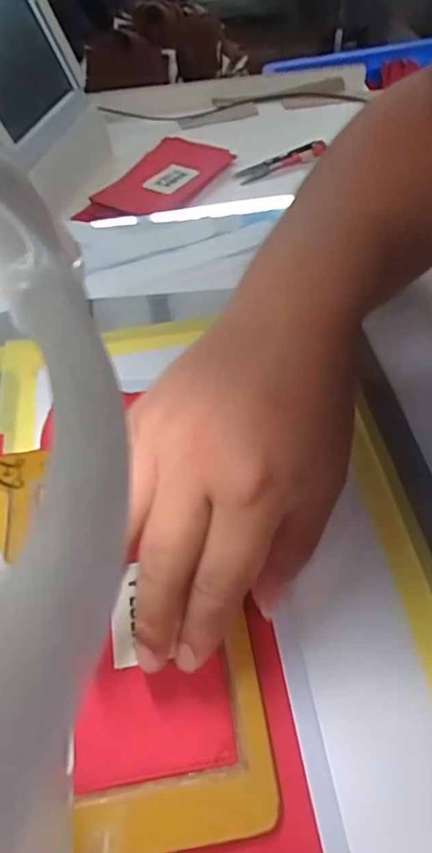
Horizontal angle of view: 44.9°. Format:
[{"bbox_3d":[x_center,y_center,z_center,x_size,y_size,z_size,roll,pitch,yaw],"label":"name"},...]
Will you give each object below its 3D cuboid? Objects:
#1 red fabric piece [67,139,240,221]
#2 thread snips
[{"bbox_3d":[-0.055,-0.256,0.532,0.097,0.024,0.171,24,59,18],"label":"red fabric piece"},{"bbox_3d":[0.069,-0.276,0.552,0.108,0.017,0.020,-27,57,-16],"label":"thread snips"}]

